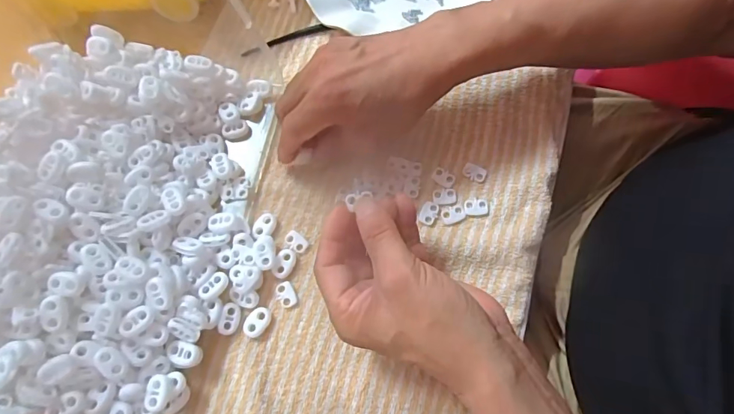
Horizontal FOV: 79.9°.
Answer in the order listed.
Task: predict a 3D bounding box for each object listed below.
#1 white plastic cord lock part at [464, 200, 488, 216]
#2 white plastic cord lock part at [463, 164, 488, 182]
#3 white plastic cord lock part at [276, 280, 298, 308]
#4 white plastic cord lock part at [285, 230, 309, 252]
[{"bbox_3d":[0.086,0.000,0.342,0.018,0.004,0.013,-6,73,-1],"label":"white plastic cord lock part"},{"bbox_3d":[0.087,-0.028,0.351,0.019,0.004,0.012,29,75,9],"label":"white plastic cord lock part"},{"bbox_3d":[-0.059,0.064,0.325,0.012,0.004,0.018,-26,74,-8],"label":"white plastic cord lock part"},{"bbox_3d":[-0.054,0.026,0.338,0.019,0.004,0.011,37,76,11],"label":"white plastic cord lock part"}]

